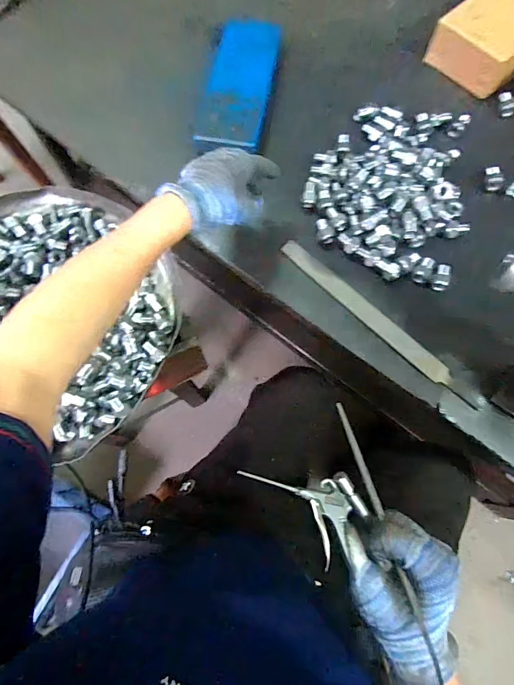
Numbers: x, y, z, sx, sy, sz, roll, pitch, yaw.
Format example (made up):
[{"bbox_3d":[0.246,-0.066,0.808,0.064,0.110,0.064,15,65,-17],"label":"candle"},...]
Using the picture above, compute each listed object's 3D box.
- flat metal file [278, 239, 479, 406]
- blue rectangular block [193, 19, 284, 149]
[{"bbox_3d":[0.145,-0.030,0.462,0.023,0.011,0.296,-43,78,-12],"label":"flat metal file"},{"bbox_3d":[-0.024,-0.379,0.556,0.094,0.042,0.250,11,73,3],"label":"blue rectangular block"}]

